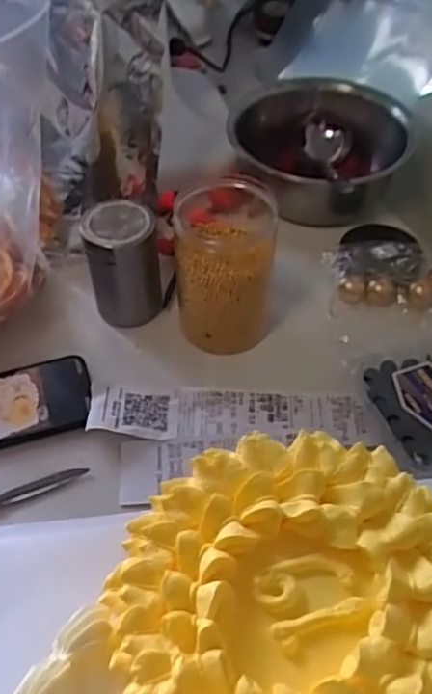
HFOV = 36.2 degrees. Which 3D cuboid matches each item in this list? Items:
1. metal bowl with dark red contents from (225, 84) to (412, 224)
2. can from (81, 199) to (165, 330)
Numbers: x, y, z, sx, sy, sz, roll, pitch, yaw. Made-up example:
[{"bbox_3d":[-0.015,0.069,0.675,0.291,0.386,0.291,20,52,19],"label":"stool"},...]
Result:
[{"bbox_3d":[0.112,-0.213,0.723,0.187,0.075,0.175,0,50,0],"label":"metal bowl with dark red contents"},{"bbox_3d":[-0.084,-0.075,0.602,0.062,0.102,0.059,-8,50,-7],"label":"can"}]

